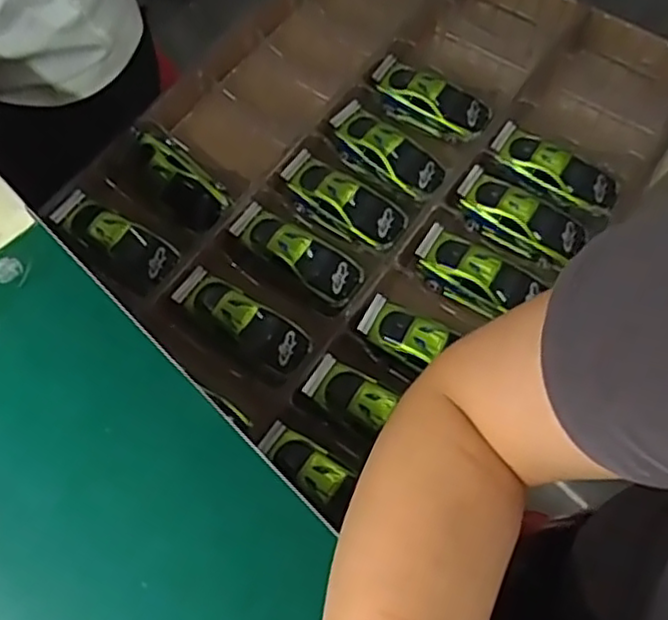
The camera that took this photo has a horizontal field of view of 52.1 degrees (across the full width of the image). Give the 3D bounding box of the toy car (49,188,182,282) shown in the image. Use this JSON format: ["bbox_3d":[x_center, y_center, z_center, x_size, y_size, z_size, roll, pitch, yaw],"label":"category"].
[{"bbox_3d":[-0.211,-0.073,0.654,0.132,0.026,0.042,29,68,13],"label":"toy car"}]

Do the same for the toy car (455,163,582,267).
[{"bbox_3d":[0.176,-0.089,0.655,0.119,0.029,0.053,30,68,14],"label":"toy car"}]

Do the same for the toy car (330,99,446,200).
[{"bbox_3d":[0.050,-0.160,0.694,0.054,0.032,0.130,-41,71,-18],"label":"toy car"}]

